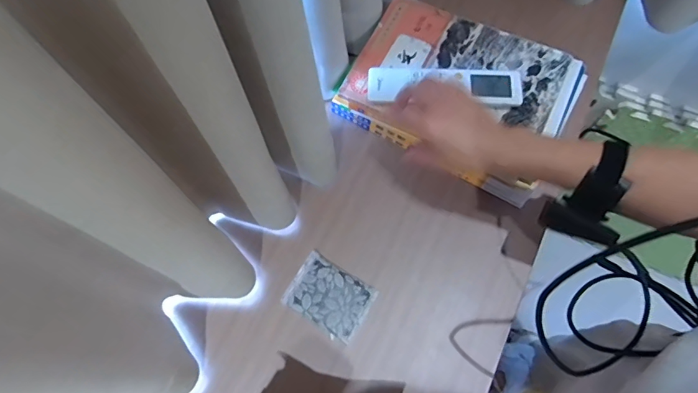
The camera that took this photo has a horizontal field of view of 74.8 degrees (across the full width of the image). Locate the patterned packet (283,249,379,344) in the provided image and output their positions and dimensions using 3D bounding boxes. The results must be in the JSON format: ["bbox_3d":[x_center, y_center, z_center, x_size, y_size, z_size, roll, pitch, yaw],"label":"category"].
[{"bbox_3d":[-0.024,0.126,0.576,0.100,0.018,0.074,30,73,13],"label":"patterned packet"}]

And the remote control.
[{"bbox_3d":[0.122,-0.141,0.579,0.193,0.014,0.049,3,71,4],"label":"remote control"}]

